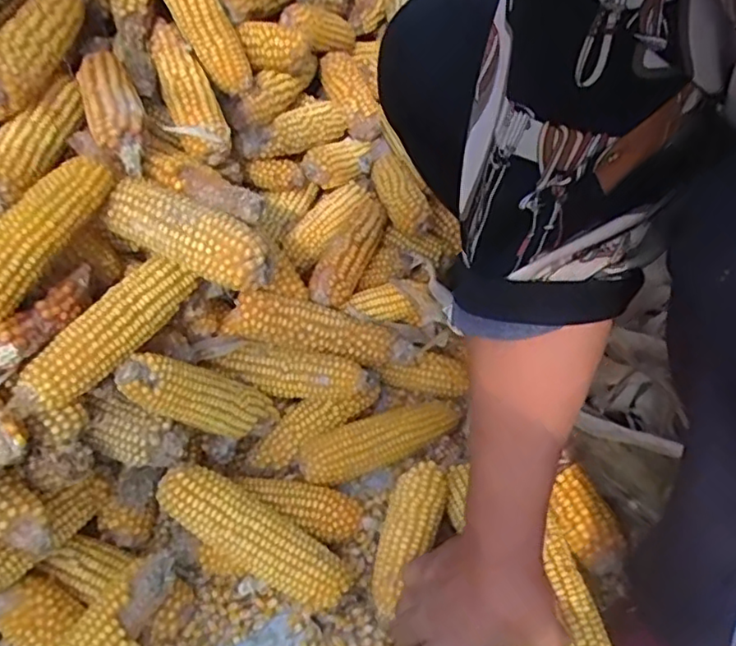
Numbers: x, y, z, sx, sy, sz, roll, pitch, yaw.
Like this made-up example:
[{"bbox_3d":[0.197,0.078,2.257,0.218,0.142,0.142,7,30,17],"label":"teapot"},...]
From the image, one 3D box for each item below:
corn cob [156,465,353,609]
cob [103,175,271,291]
[{"bbox_3d":[-0.093,0.173,0.509,0.173,0.041,0.051,32,54,1],"label":"corn cob"},{"bbox_3d":[-0.140,-0.070,0.490,0.134,0.048,0.047,24,53,22],"label":"cob"}]

